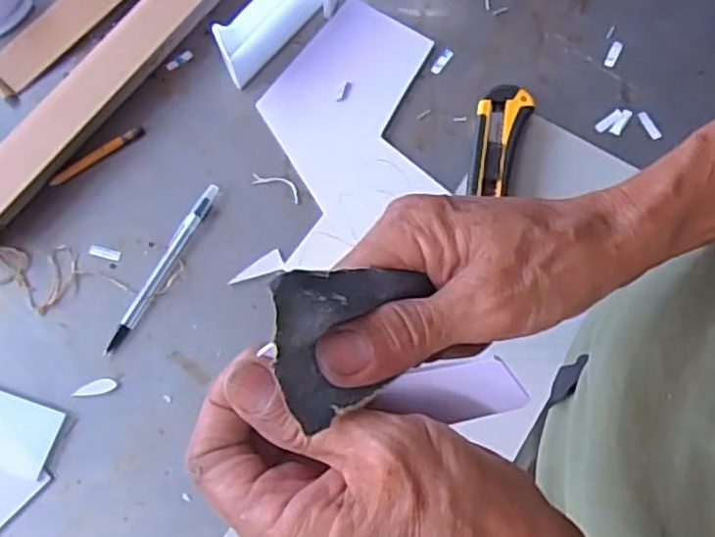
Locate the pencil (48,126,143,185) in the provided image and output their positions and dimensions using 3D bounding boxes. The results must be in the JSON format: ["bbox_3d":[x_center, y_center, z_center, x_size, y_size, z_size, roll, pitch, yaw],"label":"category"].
[{"bbox_3d":[-0.213,-0.093,0.551,0.084,0.004,0.009,-34,76,-9],"label":"pencil"}]

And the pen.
[{"bbox_3d":[-0.150,-0.002,0.519,0.011,0.006,0.149,28,76,9],"label":"pen"}]

